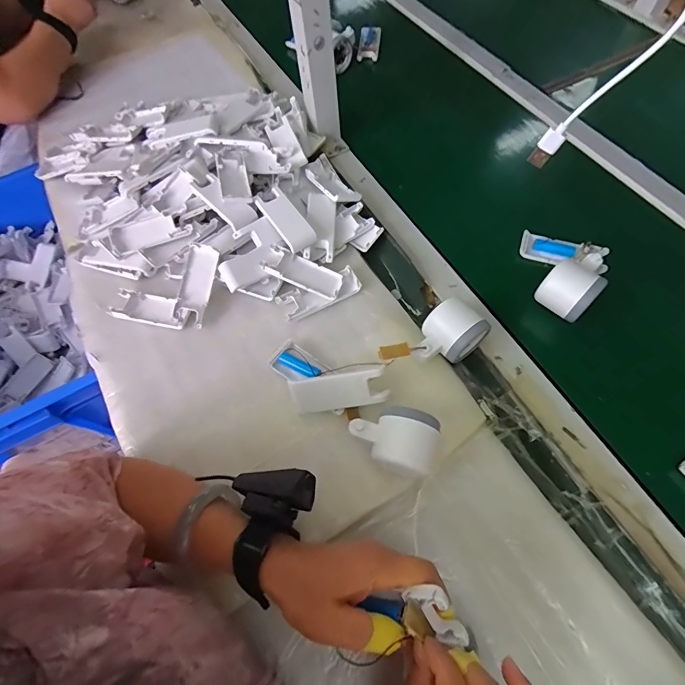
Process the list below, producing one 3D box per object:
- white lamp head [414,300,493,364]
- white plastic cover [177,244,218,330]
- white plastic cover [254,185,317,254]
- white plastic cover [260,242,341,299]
[{"bbox_3d":[0.115,-0.008,0.435,0.080,0.051,0.053,-35,67,-13],"label":"white lamp head"},{"bbox_3d":[-0.181,-0.072,0.490,0.037,0.015,0.099,10,88,8],"label":"white plastic cover"},{"bbox_3d":[-0.074,-0.160,0.507,0.037,0.016,0.099,-41,74,7],"label":"white plastic cover"},{"bbox_3d":[-0.049,-0.089,0.497,0.098,0.014,0.038,24,66,-3],"label":"white plastic cover"}]

